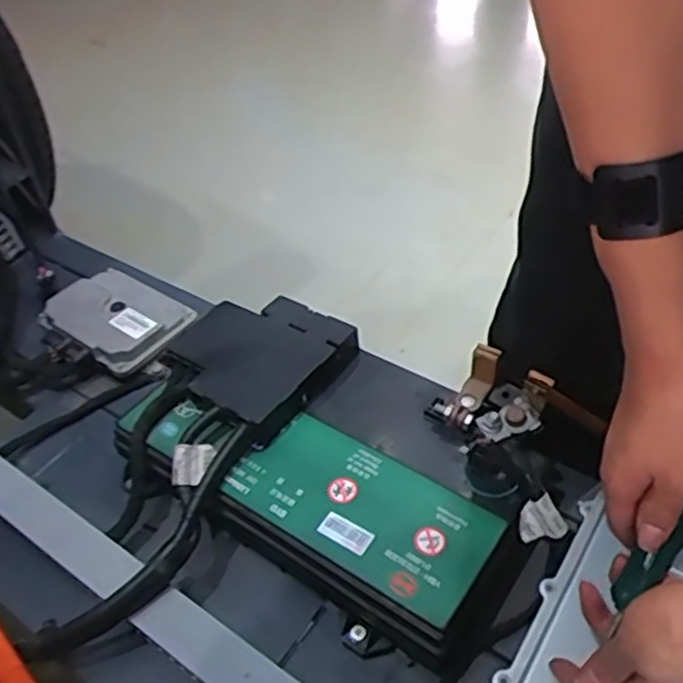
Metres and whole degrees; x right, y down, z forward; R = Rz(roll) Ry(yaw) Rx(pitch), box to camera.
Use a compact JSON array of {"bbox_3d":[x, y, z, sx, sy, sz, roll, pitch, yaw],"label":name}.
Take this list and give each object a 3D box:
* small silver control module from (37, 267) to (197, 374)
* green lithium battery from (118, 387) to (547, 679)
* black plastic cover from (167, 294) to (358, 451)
[{"bbox_3d":[-0.259,-0.030,0.821,0.155,0.026,0.110,23,52,27],"label":"small silver control module"},{"bbox_3d":[-0.037,0.134,0.618,0.361,0.066,0.127,21,51,26],"label":"green lithium battery"},{"bbox_3d":[-0.082,0.013,0.686,0.144,0.035,0.141,26,54,30],"label":"black plastic cover"}]

